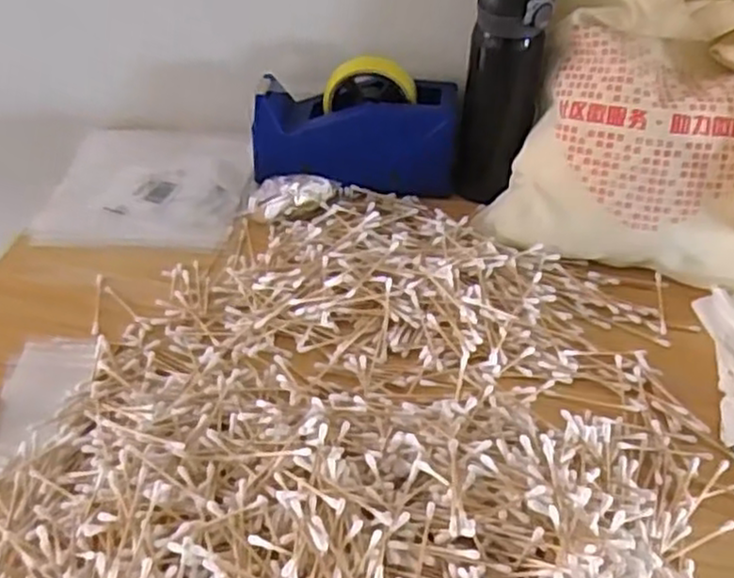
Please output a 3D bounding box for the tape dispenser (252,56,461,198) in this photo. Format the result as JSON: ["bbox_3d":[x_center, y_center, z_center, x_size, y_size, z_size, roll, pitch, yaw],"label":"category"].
[{"bbox_3d":[-0.012,-0.163,0.724,0.202,0.104,0.078,6,47,7],"label":"tape dispenser"}]

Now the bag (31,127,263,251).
[{"bbox_3d":[-0.221,-0.107,0.753,0.197,0.033,0.153,4,47,5],"label":"bag"}]

